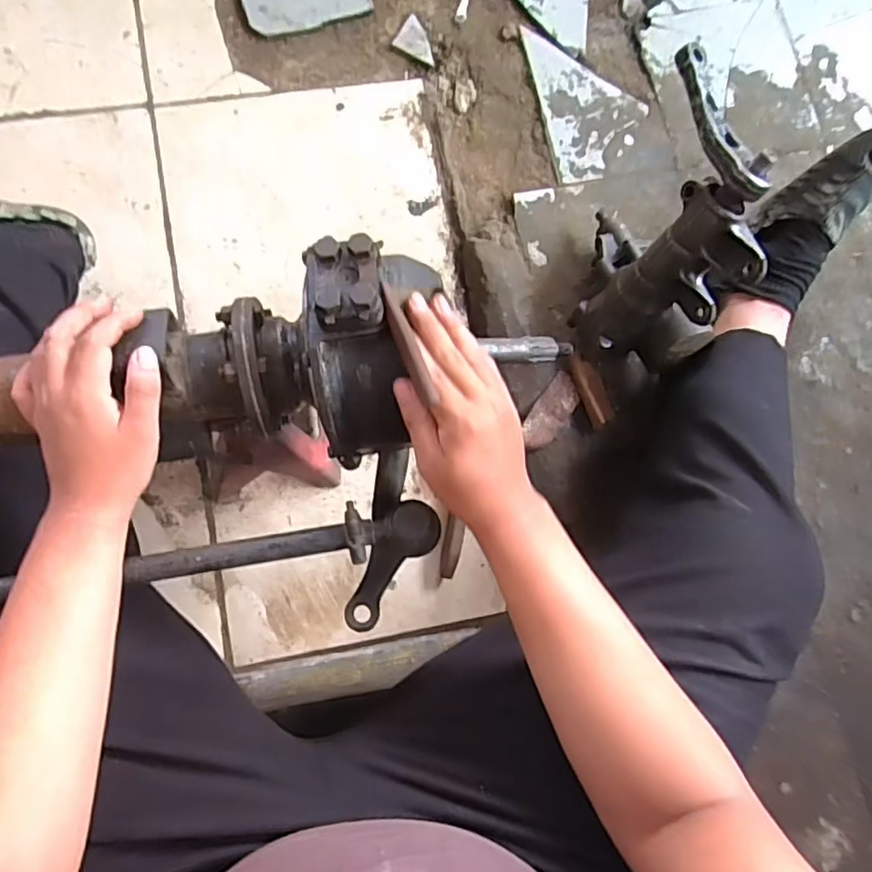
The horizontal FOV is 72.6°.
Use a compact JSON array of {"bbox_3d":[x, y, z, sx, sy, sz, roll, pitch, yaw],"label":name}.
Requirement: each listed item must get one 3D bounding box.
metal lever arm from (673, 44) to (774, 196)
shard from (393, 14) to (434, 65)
[{"bbox_3d":[0.288,-0.320,0.598,0.035,0.033,0.171,-19,85,-8],"label":"metal lever arm"},{"bbox_3d":[-0.024,-0.605,0.905,0.066,0.009,0.053,30,81,-1],"label":"shard"}]

